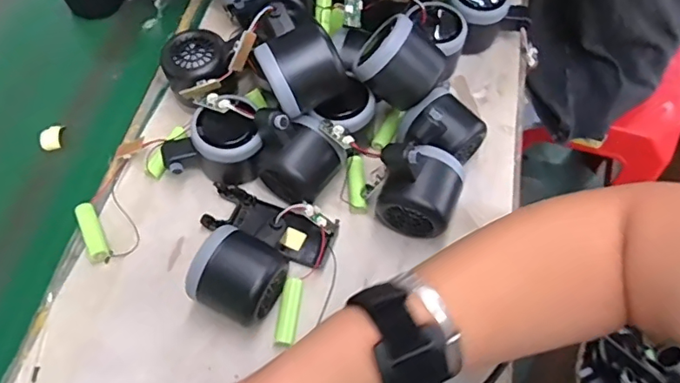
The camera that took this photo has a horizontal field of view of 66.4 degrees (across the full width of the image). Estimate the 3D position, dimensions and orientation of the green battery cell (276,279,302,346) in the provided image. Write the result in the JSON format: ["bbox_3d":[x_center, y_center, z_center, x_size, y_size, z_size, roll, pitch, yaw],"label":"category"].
[{"bbox_3d":[-0.038,0.088,0.382,0.014,0.011,0.050,7,62,3],"label":"green battery cell"}]

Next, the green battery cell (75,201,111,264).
[{"bbox_3d":[-0.195,0.031,0.408,0.015,0.014,0.049,-25,65,-14],"label":"green battery cell"}]

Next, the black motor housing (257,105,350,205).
[{"bbox_3d":[-0.035,-0.028,0.408,0.061,0.068,0.060,36,67,17],"label":"black motor housing"}]

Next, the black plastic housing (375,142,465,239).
[{"bbox_3d":[0.061,-0.003,0.396,0.061,0.068,0.055,17,63,8],"label":"black plastic housing"}]

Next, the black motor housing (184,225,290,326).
[{"bbox_3d":[-0.072,0.063,0.373,0.058,0.053,0.057,24,64,12],"label":"black motor housing"}]

